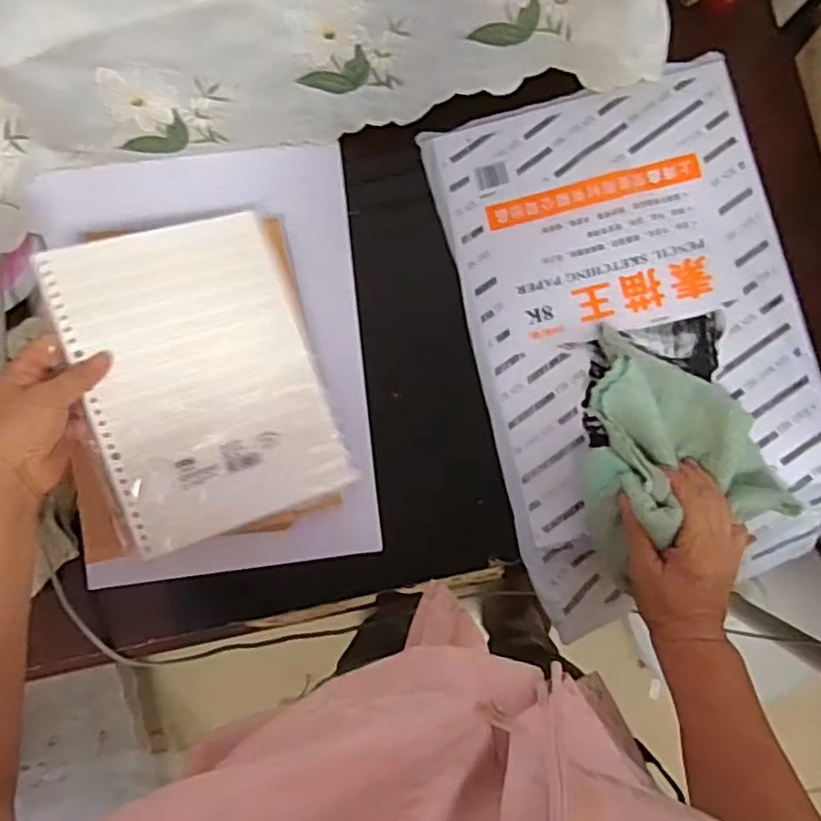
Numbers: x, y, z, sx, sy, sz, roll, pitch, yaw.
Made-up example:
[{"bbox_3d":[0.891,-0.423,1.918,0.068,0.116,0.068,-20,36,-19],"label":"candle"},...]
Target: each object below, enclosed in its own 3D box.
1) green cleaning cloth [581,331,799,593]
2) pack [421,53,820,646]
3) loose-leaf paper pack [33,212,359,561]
[{"bbox_3d":[0.193,0.024,0.527,0.155,0.065,0.180,-26,83,3],"label":"green cleaning cloth"},{"bbox_3d":[0.194,-0.062,0.573,0.271,0.028,0.436,-14,84,4],"label":"pack"},{"bbox_3d":[-0.170,-0.030,0.550,0.185,0.018,0.248,-18,88,-22],"label":"loose-leaf paper pack"}]

